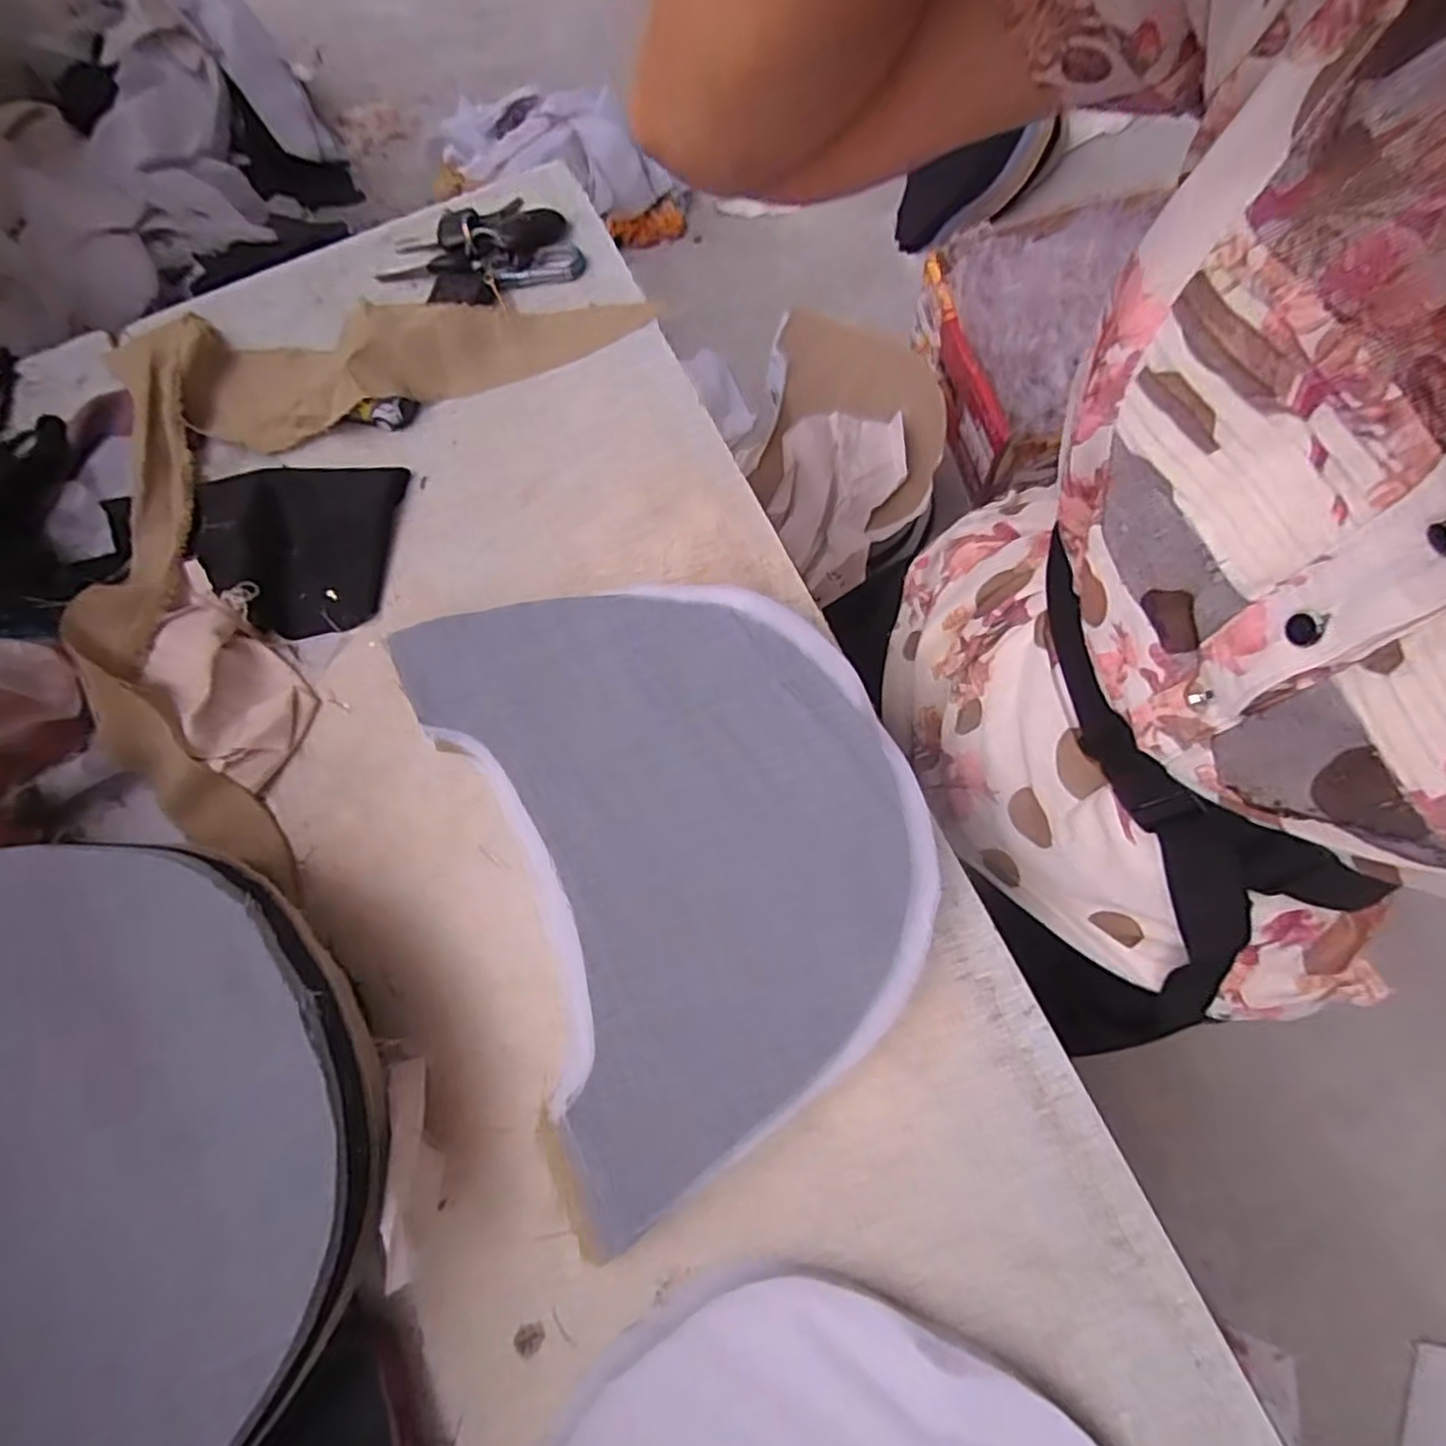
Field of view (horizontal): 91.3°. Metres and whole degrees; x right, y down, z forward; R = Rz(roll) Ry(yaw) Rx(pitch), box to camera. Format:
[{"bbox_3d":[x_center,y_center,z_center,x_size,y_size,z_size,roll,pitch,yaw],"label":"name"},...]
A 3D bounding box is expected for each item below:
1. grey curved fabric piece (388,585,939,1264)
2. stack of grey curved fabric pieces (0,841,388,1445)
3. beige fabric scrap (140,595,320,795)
[{"bbox_3d":[-0.017,0.048,0.351,0.203,0.036,0.283,-23,74,-6],"label":"grey curved fabric piece"},{"bbox_3d":[-0.244,0.166,0.273,0.200,0.039,0.290,-29,74,-5],"label":"stack of grey curved fabric pieces"},{"bbox_3d":[-0.272,-0.020,0.391,0.057,0.026,0.106,-39,76,-8],"label":"beige fabric scrap"}]

